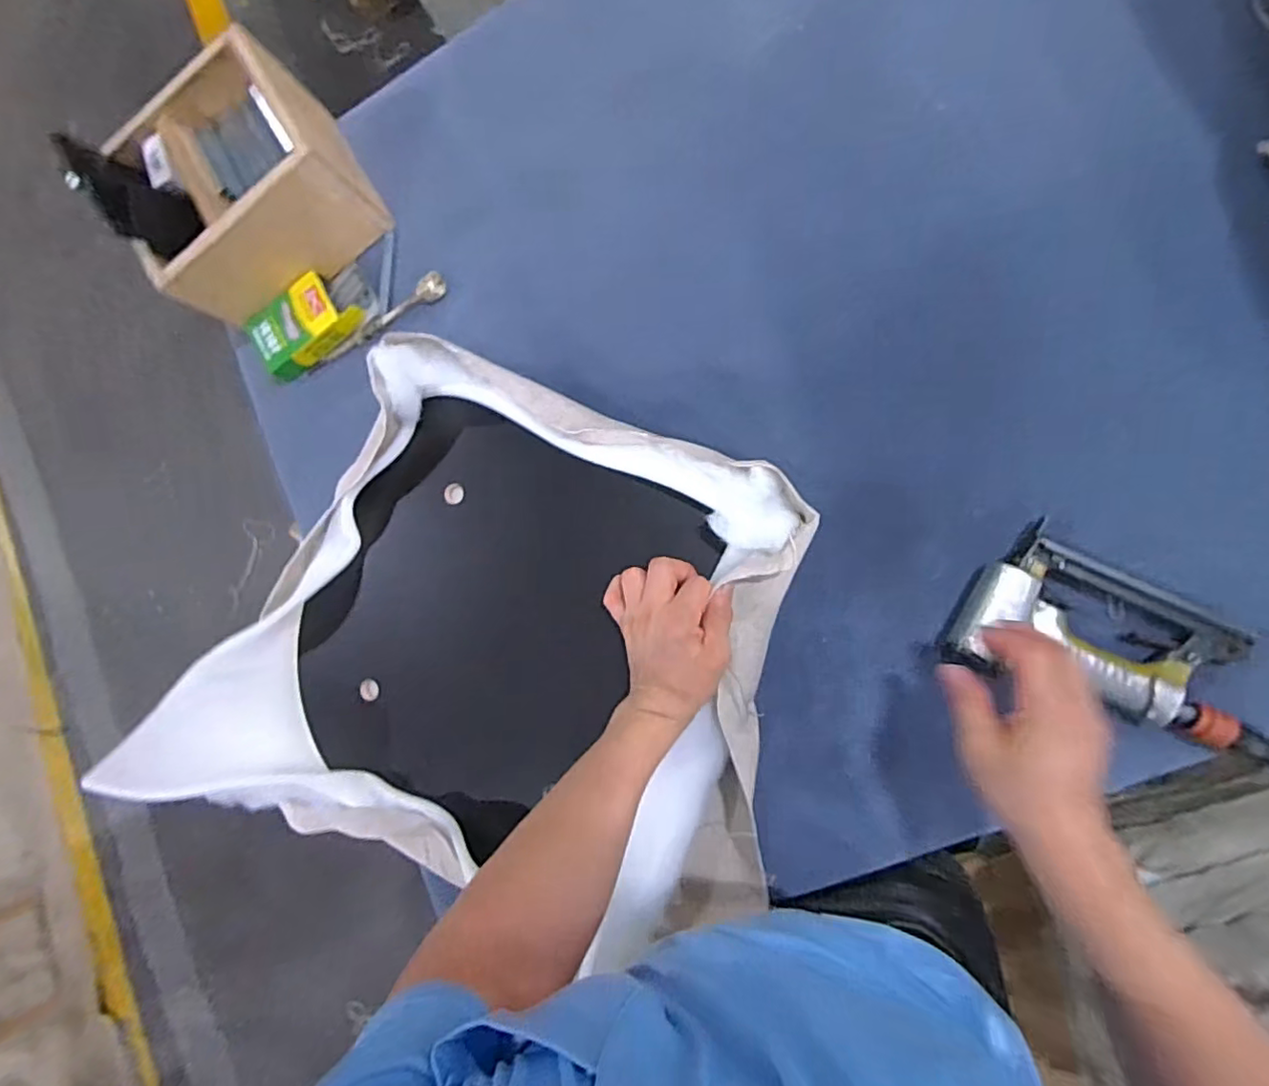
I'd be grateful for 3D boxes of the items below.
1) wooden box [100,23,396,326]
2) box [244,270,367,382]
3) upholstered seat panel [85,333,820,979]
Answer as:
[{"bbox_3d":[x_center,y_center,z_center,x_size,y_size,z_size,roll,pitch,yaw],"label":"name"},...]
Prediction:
[{"bbox_3d":[-0.432,-0.396,0.697,0.234,0.128,0.203,-27,81,11],"label":"wooden box"},{"bbox_3d":[-0.388,-0.259,0.724,0.127,0.034,0.078,-33,80,10],"label":"box"},{"bbox_3d":[-0.146,0.087,0.588,0.560,0.118,0.483,15,91,10],"label":"upholstered seat panel"}]

